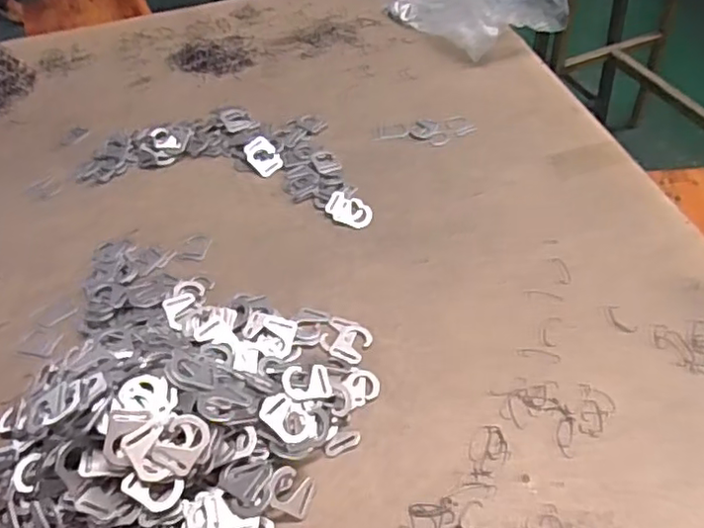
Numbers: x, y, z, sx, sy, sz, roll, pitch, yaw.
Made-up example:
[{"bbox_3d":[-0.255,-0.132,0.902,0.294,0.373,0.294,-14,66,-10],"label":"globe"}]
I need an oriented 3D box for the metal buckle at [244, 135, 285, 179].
[{"bbox_3d":[-0.123,-0.148,0.849,0.041,0.006,0.068,-31,70,-15],"label":"metal buckle"}]

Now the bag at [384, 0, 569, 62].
[{"bbox_3d":[0.195,-0.432,1.022,0.243,0.104,0.214,-8,48,-2],"label":"bag"}]

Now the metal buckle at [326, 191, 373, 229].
[{"bbox_3d":[-0.003,-0.066,0.775,0.062,0.011,0.040,23,53,23],"label":"metal buckle"}]

